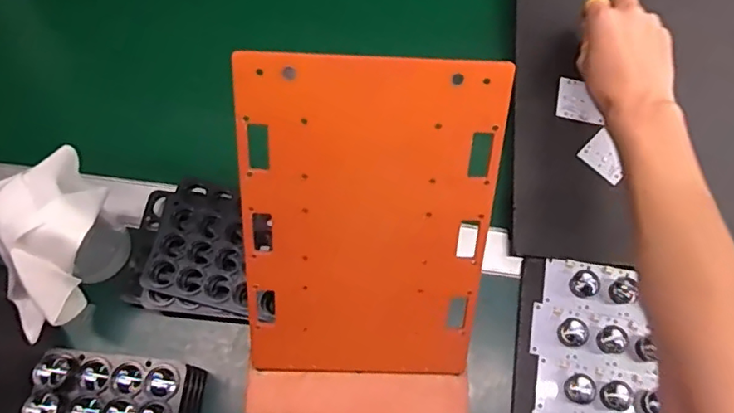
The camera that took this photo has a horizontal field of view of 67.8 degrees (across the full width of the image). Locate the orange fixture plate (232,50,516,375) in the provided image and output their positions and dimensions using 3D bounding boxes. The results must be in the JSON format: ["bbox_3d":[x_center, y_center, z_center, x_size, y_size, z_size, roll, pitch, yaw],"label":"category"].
[{"bbox_3d":[0.000,0.020,0.360,0.155,0.231,0.004,2,27,-2],"label":"orange fixture plate"}]

